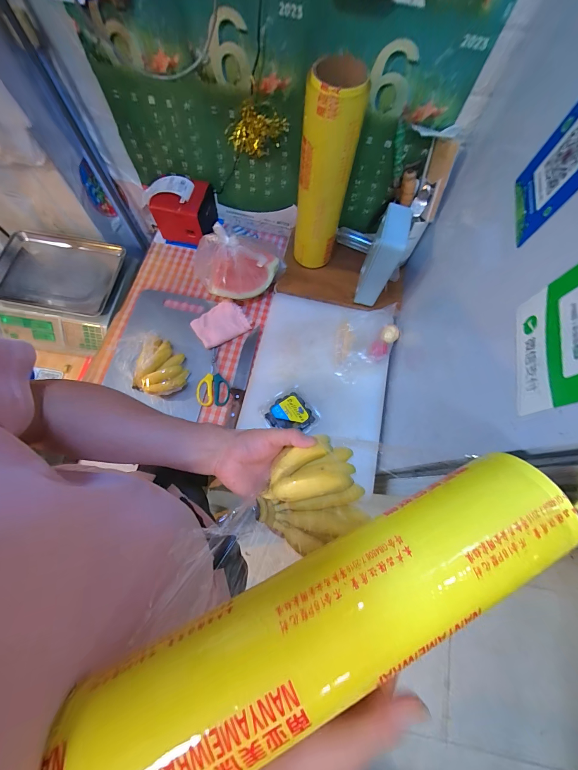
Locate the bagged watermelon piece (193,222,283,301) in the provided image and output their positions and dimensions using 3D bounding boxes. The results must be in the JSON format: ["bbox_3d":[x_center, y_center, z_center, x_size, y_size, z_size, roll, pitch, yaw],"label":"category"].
[{"bbox_3d":[-0.119,-0.277,0.682,0.211,0.136,0.097,0,71,-2],"label":"bagged watermelon piece"}]

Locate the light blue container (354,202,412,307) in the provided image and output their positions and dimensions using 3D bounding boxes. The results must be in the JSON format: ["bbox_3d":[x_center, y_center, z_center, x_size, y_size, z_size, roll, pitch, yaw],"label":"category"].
[{"bbox_3d":[0.199,-0.272,0.646,0.055,0.205,0.104,16,71,3],"label":"light blue container"}]

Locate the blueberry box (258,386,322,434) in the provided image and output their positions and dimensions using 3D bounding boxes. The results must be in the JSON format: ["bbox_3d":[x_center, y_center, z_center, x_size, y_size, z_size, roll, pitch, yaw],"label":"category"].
[{"bbox_3d":[0.002,0.063,0.629,0.103,0.040,0.099,-30,75,-11],"label":"blueberry box"}]

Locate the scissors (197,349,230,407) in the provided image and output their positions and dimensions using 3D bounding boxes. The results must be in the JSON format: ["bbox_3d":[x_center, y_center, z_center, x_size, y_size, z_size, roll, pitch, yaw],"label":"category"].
[{"bbox_3d":[-0.183,-0.017,0.692,0.073,0.018,0.147,-12,72,-6],"label":"scissors"}]

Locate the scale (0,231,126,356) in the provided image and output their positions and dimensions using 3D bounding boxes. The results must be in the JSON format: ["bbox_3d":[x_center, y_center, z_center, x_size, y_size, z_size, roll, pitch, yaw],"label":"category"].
[{"bbox_3d":[-0.668,-0.266,0.860,0.370,0.119,0.308,7,71,0],"label":"scale"}]

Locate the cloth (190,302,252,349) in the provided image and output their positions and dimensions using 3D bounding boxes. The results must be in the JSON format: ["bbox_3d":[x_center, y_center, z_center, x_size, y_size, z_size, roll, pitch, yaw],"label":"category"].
[{"bbox_3d":[-0.167,-0.150,0.724,0.124,0.025,0.087,-33,76,-12],"label":"cloth"}]

